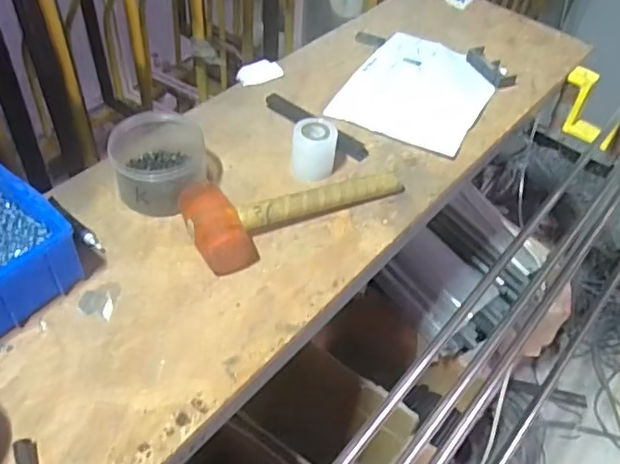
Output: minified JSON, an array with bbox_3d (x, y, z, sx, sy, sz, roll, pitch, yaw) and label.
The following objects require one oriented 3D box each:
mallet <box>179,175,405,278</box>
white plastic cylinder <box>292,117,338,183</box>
[{"bbox_3d":[-0.012,-0.046,0.745,0.294,0.056,0.110,-22,53,-24],"label":"mallet"},{"bbox_3d":[0.006,-0.110,0.802,0.060,0.067,0.058,3,47,-3],"label":"white plastic cylinder"}]

